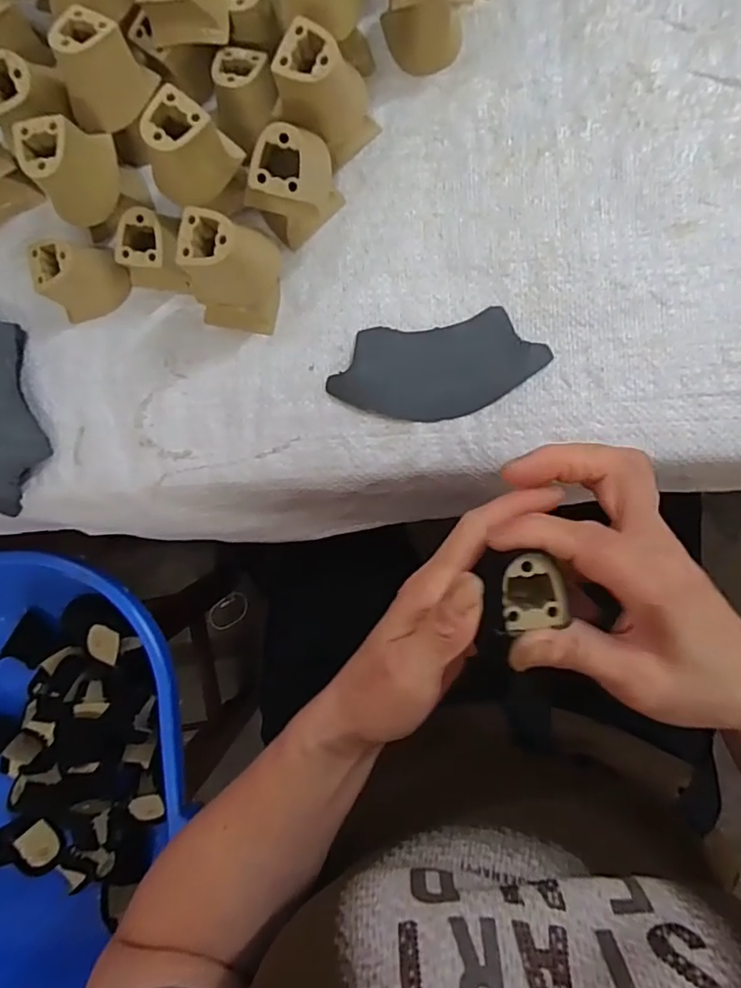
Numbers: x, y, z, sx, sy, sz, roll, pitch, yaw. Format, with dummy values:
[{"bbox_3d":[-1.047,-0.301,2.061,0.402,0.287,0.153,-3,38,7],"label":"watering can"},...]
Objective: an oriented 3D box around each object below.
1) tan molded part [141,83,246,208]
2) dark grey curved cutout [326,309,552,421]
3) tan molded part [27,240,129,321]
[{"bbox_3d":[-0.097,-0.179,0.300,0.032,0.042,0.044,39,94,5],"label":"tan molded part"},{"bbox_3d":[0.039,-0.074,0.334,0.122,0.004,0.057,-9,89,6],"label":"dark grey curved cutout"},{"bbox_3d":[-0.172,-0.128,0.338,0.041,0.036,0.033,-3,90,6],"label":"tan molded part"}]

